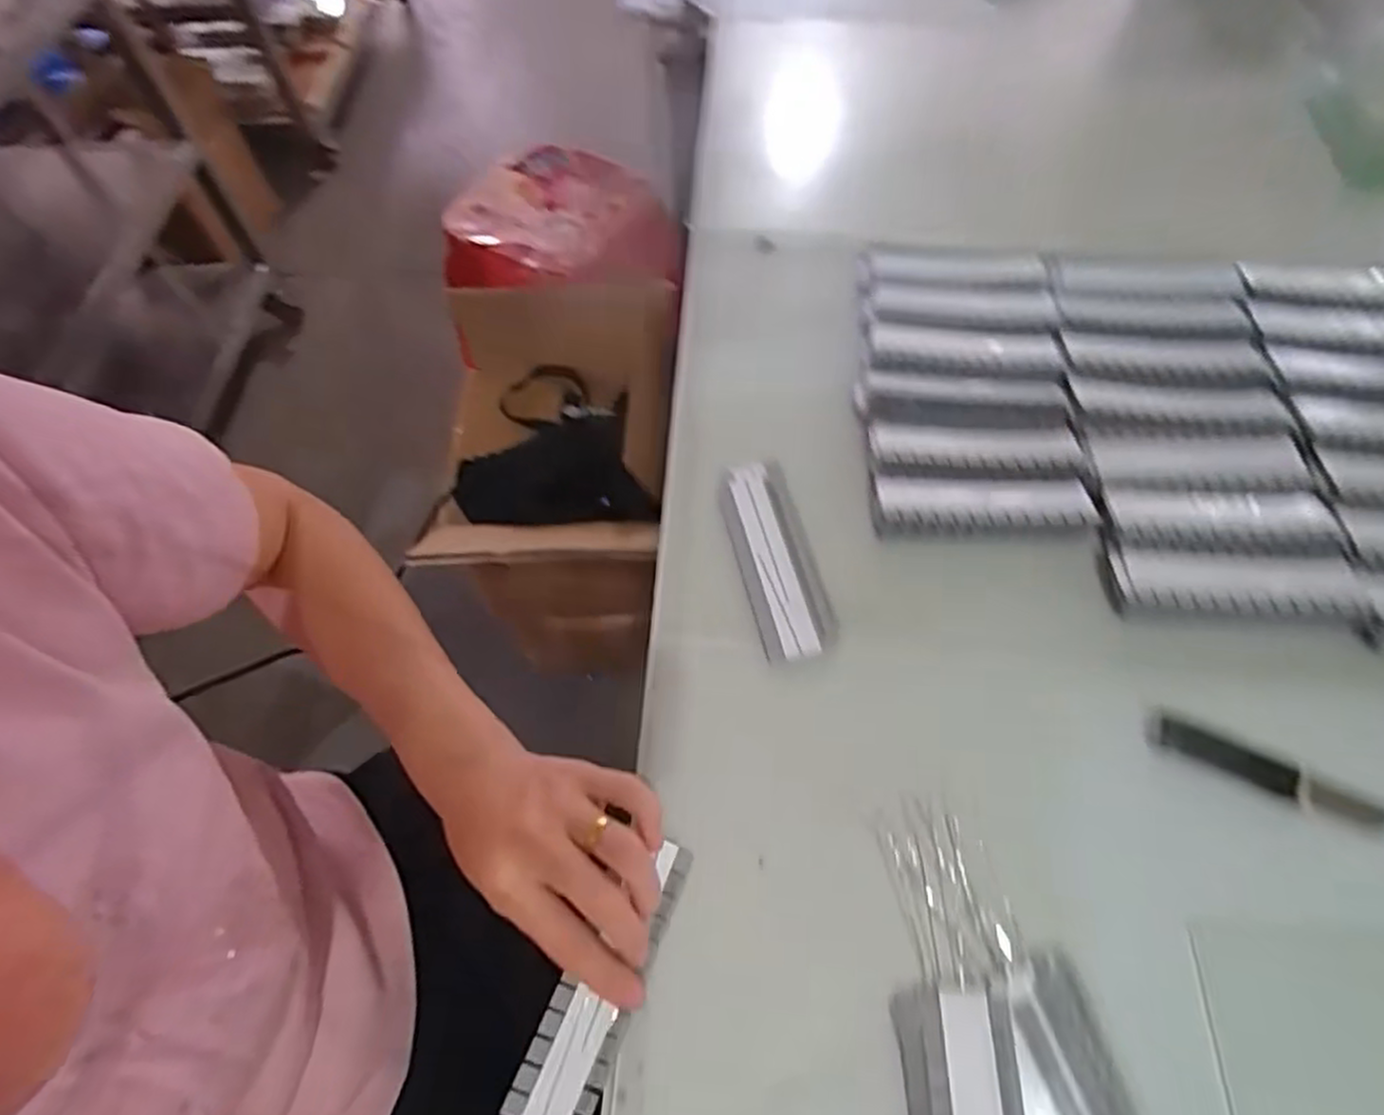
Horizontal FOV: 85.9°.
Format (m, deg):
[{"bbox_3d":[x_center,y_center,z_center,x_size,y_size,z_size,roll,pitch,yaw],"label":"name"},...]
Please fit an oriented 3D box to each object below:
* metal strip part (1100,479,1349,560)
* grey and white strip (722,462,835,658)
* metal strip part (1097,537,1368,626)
[{"bbox_3d":[0.312,-0.022,0.440,0.125,0.006,0.046,3,61,6],"label":"metal strip part"},{"bbox_3d":[0.051,0.000,0.455,0.045,0.012,0.133,-12,60,-4],"label":"grey and white strip"},{"bbox_3d":[0.304,0.016,0.423,0.132,0.011,0.038,4,61,6],"label":"metal strip part"}]

